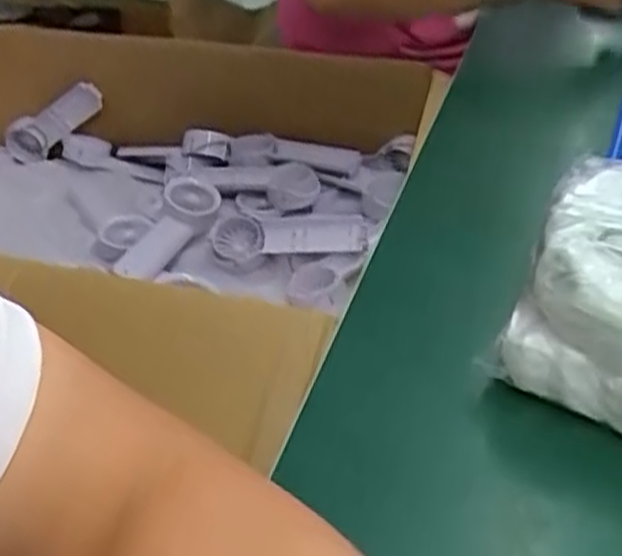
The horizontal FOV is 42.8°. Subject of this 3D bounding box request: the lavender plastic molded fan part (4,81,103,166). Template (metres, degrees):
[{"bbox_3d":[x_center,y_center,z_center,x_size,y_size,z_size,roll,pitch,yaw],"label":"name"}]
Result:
[{"bbox_3d":[-0.342,-0.203,1.046,0.177,0.055,0.025,-23,29,28],"label":"lavender plastic molded fan part"}]

